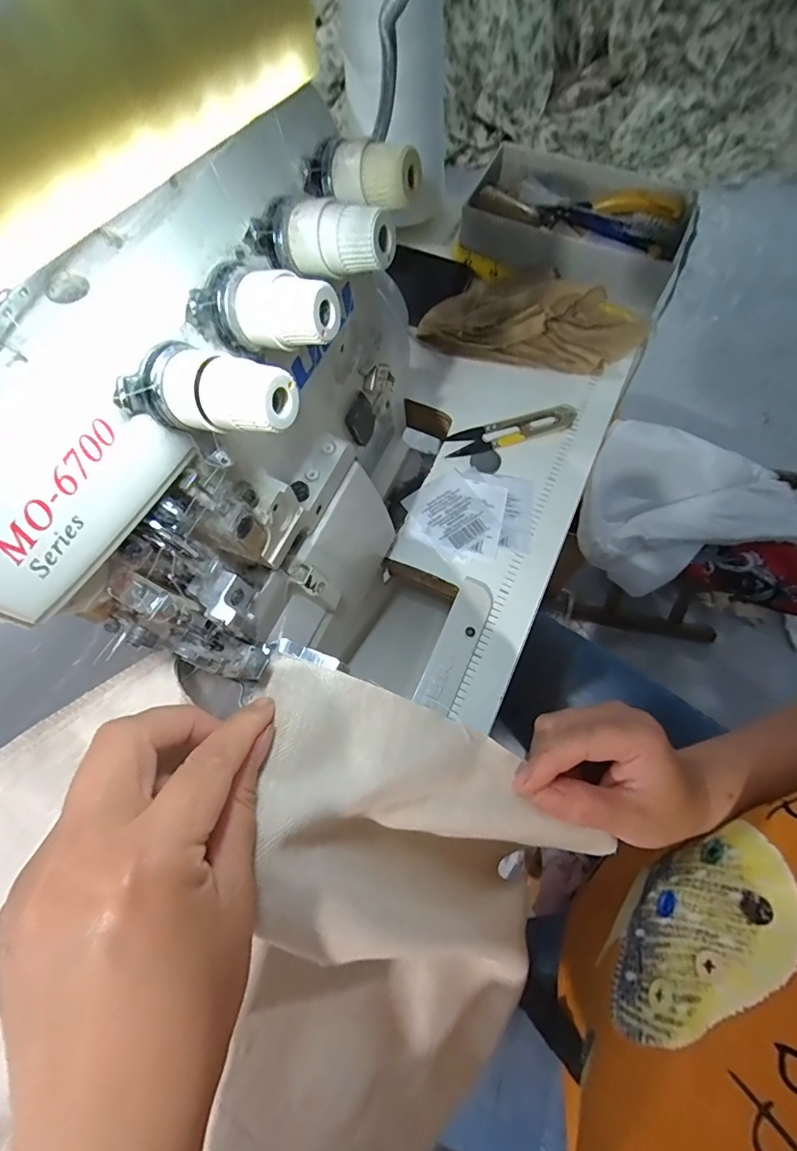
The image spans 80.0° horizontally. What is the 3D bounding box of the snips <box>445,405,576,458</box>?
[{"bbox_3d":[0.090,-0.113,0.369,0.105,0.008,0.027,-15,71,-6],"label":"snips"}]

